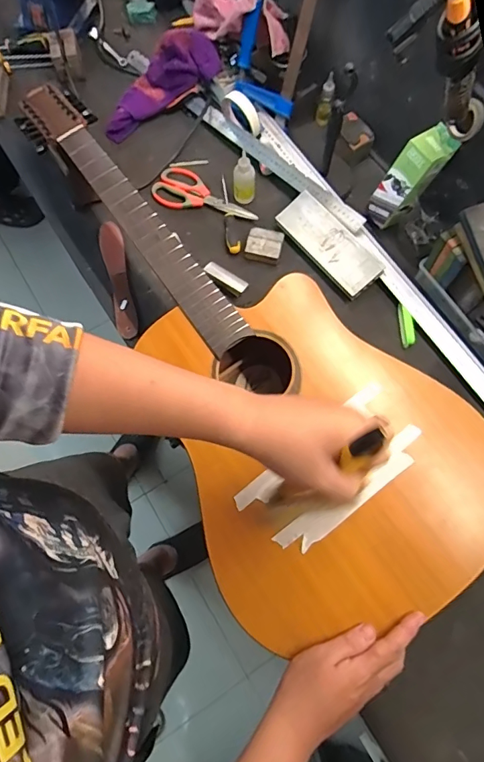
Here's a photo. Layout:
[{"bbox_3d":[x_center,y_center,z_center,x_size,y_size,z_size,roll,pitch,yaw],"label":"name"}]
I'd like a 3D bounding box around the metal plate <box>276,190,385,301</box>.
[{"bbox_3d":[0.148,-0.235,0.752,0.074,0.015,0.199,-42,76,7],"label":"metal plate"}]

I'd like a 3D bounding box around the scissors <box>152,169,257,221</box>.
[{"bbox_3d":[-0.064,-0.343,0.812,0.199,0.018,0.080,21,74,6],"label":"scissors"}]

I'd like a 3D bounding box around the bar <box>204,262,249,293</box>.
[{"bbox_3d":[-0.028,-0.180,0.758,0.083,0.011,0.025,34,76,10],"label":"bar"}]

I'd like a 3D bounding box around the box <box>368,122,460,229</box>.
[{"bbox_3d":[0.268,-0.329,0.714,0.051,0.165,0.063,-27,72,-41],"label":"box"}]

